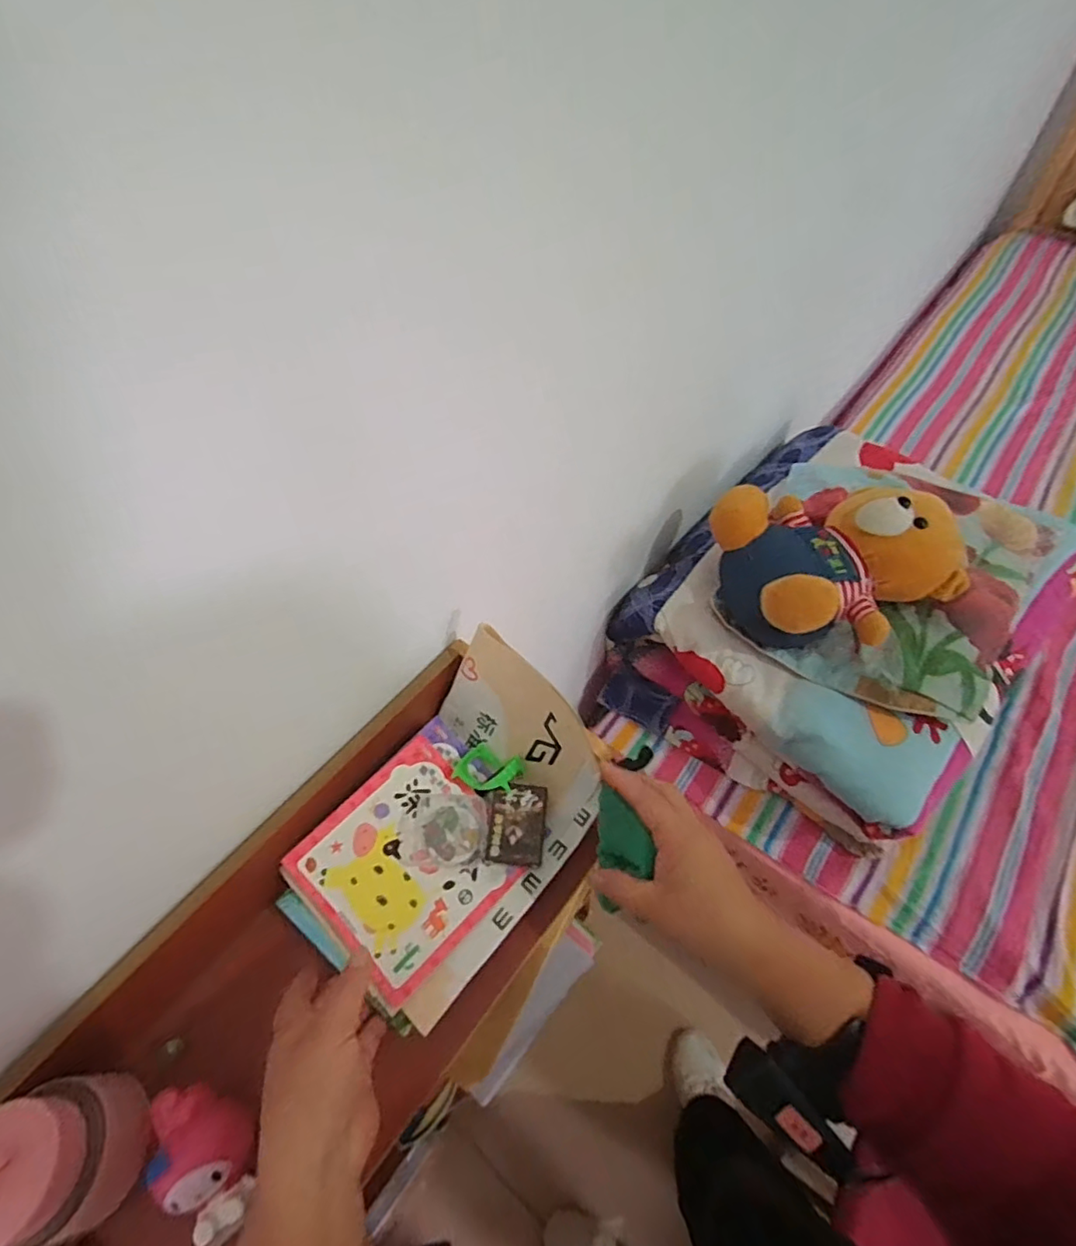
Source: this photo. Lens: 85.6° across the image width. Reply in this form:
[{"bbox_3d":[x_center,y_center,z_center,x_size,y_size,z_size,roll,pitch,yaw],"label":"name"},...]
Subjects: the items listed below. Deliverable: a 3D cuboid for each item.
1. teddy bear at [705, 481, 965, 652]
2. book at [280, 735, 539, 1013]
[{"bbox_3d":[0.349,-0.076,0.716,0.228,0.167,0.209,-2,56,2],"label":"teddy bear"},{"bbox_3d":[-0.101,0.188,0.454,0.141,0.012,0.140,-40,73,-18],"label":"book"}]

